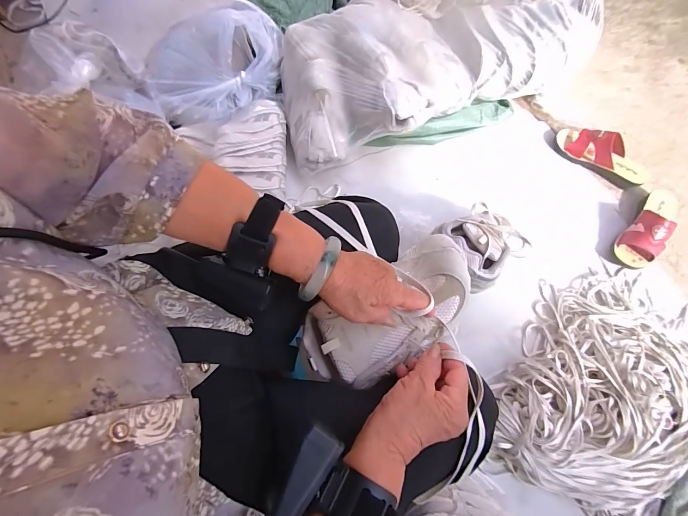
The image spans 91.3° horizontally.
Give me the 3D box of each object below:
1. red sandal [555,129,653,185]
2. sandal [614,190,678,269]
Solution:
[{"bbox_3d":[0.657,-0.265,0.850,0.239,0.055,0.082,33,77,14],"label":"red sandal"},{"bbox_3d":[0.724,-0.078,0.784,0.080,0.072,0.232,39,78,15],"label":"sandal"}]

